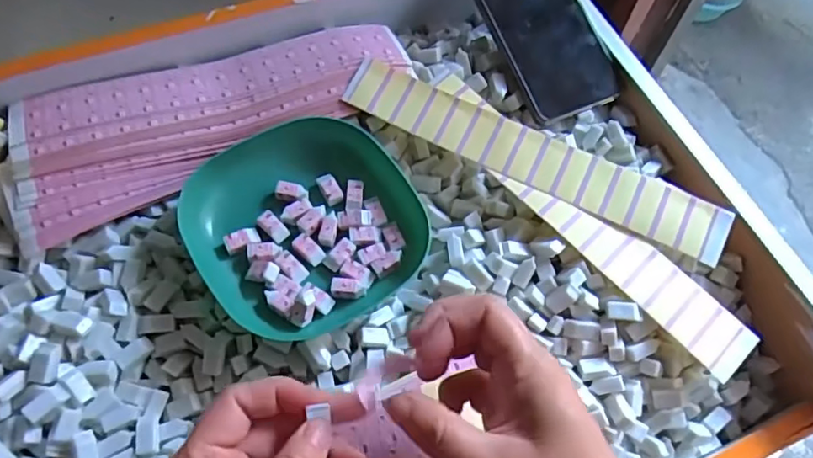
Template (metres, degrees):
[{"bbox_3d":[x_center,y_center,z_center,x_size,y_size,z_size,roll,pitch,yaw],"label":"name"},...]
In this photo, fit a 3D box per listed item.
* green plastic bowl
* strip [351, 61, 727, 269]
[{"bbox_3d":[-0.063,-0.005,0.367,0.133,0.037,0.126,-24,66,-16],"label":"green plastic bowl"},{"bbox_3d":[0.084,-0.049,0.391,0.264,0.005,0.045,23,75,7],"label":"strip"}]

